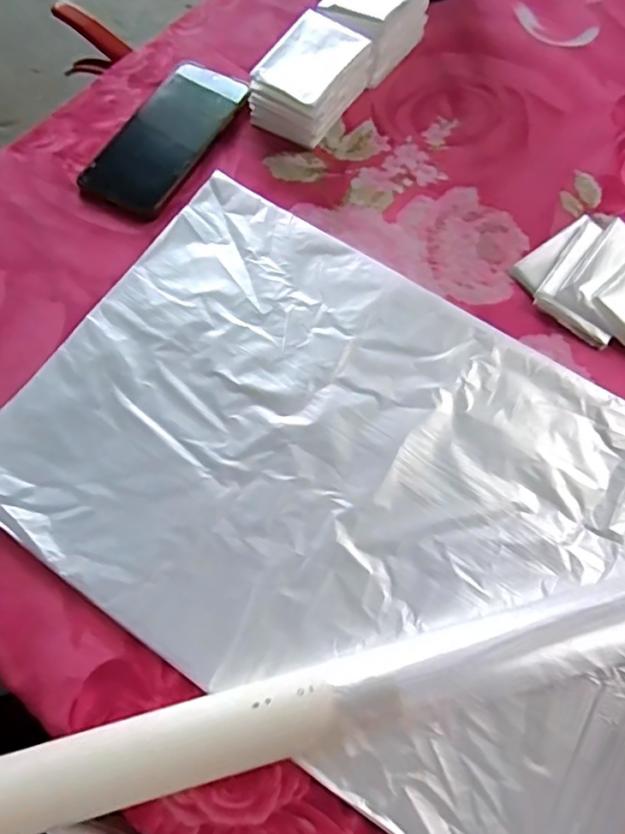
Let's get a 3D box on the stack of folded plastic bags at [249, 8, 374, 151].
[{"bbox_3d":[-0.002,-0.285,0.476,0.066,0.057,0.096,34,73,13],"label":"stack of folded plastic bags"}]

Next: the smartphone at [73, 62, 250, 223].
[{"bbox_3d":[-0.124,-0.242,0.481,0.076,0.014,0.166,28,72,11],"label":"smartphone"}]

